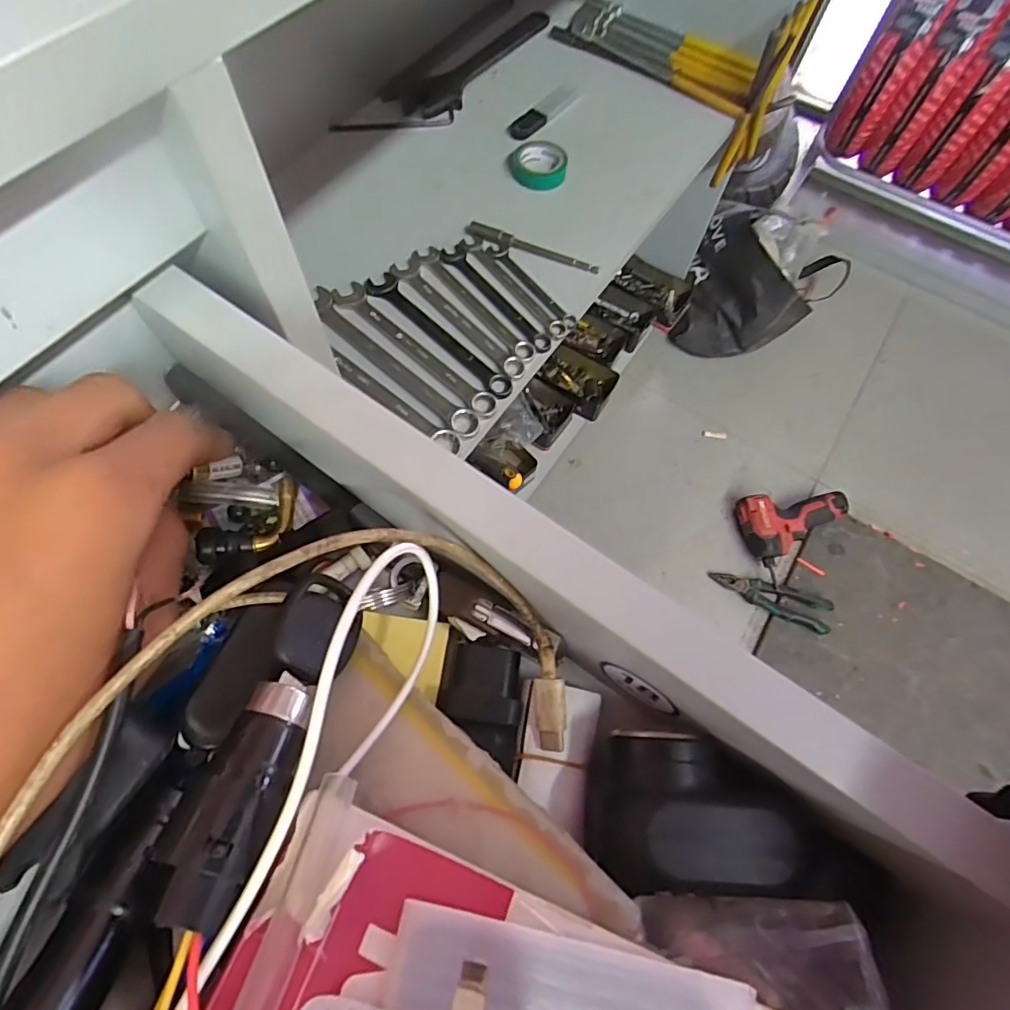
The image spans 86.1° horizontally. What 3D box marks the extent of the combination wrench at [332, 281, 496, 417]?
[{"bbox_3d":[-0.090,-0.156,0.524,0.030,0.009,0.209,-41,74,-19],"label":"combination wrench"}]

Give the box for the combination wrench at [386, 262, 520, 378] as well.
[{"bbox_3d":[-0.051,-0.191,0.542,0.031,0.010,0.188,-36,72,-17],"label":"combination wrench"}]

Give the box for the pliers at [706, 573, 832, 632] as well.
[{"bbox_3d":[0.449,0.155,0.911,0.192,0.013,0.062,20,66,6],"label":"pliers"}]

